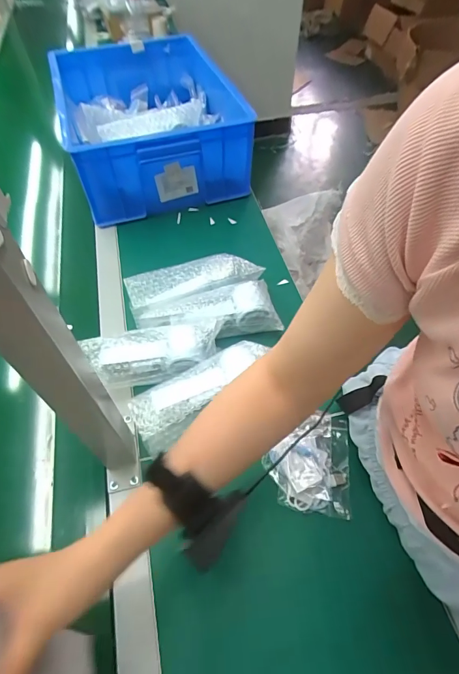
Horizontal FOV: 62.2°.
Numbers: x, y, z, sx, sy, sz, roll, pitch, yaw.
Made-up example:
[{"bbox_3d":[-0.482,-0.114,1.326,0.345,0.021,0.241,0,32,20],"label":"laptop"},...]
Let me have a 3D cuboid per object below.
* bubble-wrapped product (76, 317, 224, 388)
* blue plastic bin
[{"bbox_3d":[-0.105,0.018,0.529,0.188,0.046,0.076,-14,56,-10],"label":"bubble-wrapped product"},{"bbox_3d":[-0.170,-0.472,0.842,0.342,0.172,0.439,-16,56,-11],"label":"blue plastic bin"}]

